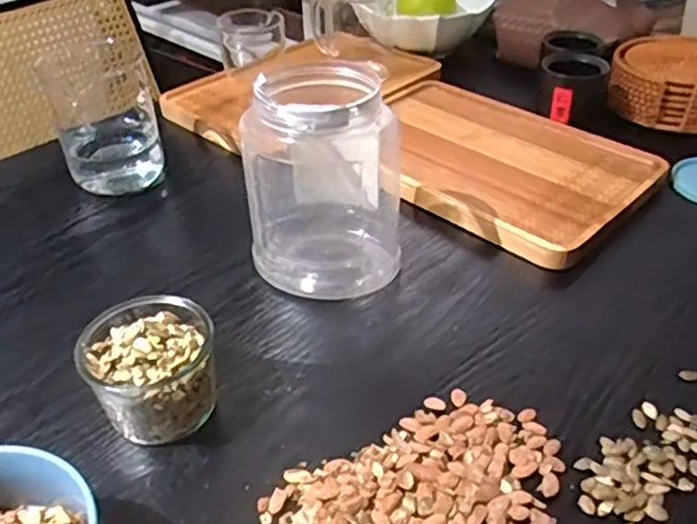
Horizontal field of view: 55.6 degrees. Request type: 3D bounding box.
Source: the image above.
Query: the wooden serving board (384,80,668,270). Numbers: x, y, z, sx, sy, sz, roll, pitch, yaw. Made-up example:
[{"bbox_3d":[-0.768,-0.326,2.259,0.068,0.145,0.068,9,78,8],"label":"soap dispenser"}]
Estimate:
[{"bbox_3d":[0.136,-0.100,0.644,0.280,0.023,0.193,31,48,33],"label":"wooden serving board"}]

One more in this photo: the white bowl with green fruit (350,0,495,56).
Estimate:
[{"bbox_3d":[0.101,-0.329,0.874,0.156,0.064,0.161,-1,39,0],"label":"white bowl with green fruit"}]

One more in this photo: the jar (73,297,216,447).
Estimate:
[{"bbox_3d":[-0.121,0.067,0.412,0.073,0.063,0.079,-1,39,0],"label":"jar"}]

